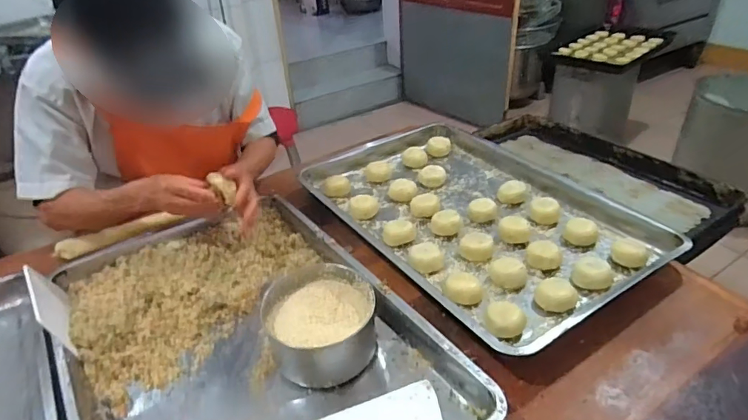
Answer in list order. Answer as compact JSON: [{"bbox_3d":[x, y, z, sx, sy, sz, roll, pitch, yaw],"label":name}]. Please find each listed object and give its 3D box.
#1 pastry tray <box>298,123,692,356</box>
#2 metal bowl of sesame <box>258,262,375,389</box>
[{"bbox_3d":[0.165,-0.004,0.877,0.409,0.050,0.605,-23,38,-26],"label":"pastry tray"},{"bbox_3d":[-0.069,0.146,0.634,0.139,0.074,0.139,-3,33,2],"label":"metal bowl of sesame"}]

